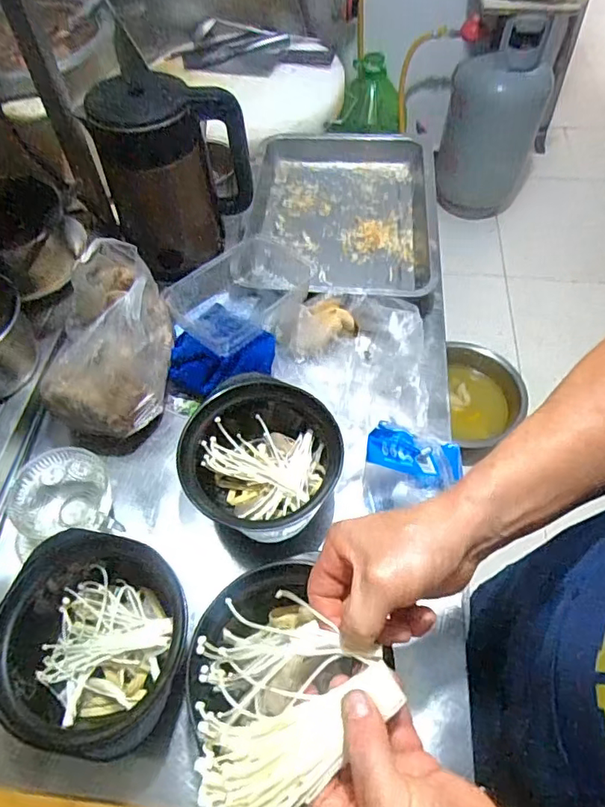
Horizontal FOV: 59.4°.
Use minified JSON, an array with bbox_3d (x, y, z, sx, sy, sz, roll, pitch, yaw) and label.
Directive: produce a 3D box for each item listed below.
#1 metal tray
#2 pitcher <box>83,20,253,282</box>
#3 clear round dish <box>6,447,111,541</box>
[{"bbox_3d":[0.066,-0.312,0.868,0.297,0.045,0.406,2,56,1],"label":"metal tray"},{"bbox_3d":[-0.176,-0.320,0.756,0.195,0.260,0.113,-18,57,-12],"label":"pitcher"},{"bbox_3d":[-0.267,0.098,0.586,0.095,0.034,0.095,-9,57,-5],"label":"clear round dish"}]

